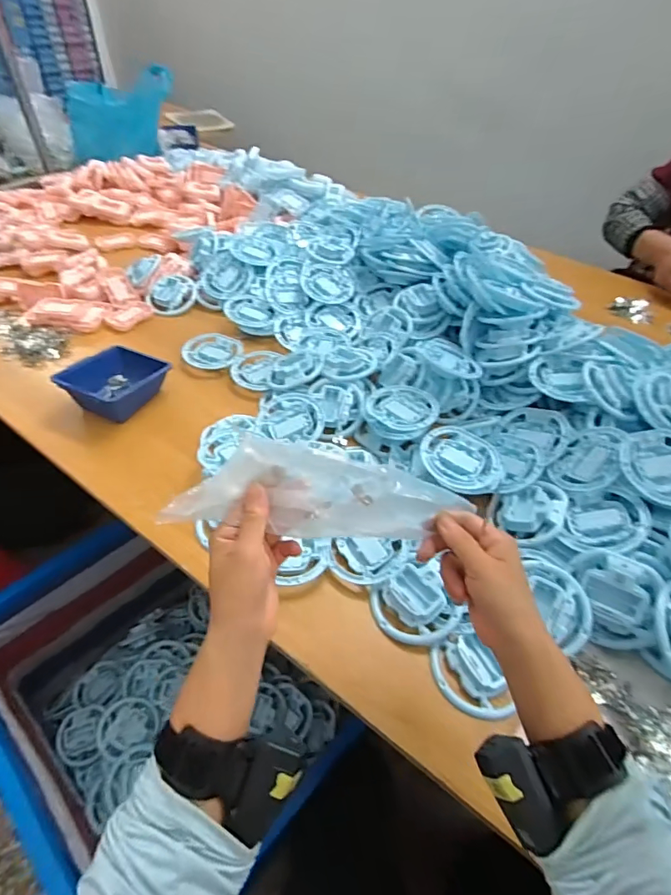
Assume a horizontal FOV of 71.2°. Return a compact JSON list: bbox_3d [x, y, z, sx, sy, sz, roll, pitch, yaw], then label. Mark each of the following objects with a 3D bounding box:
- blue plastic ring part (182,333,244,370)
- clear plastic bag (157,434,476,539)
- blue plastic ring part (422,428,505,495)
[{"bbox_3d":[-0.231,-0.182,0.864,0.114,0.011,0.100,35,54,26],"label":"blue plastic ring part"},{"bbox_3d":[-0.009,0.037,0.385,0.229,0.073,0.030,7,1,-13],"label":"clear plastic bag"},{"bbox_3d":[0.172,0.015,0.642,0.110,0.015,0.105,13,48,8],"label":"blue plastic ring part"}]

